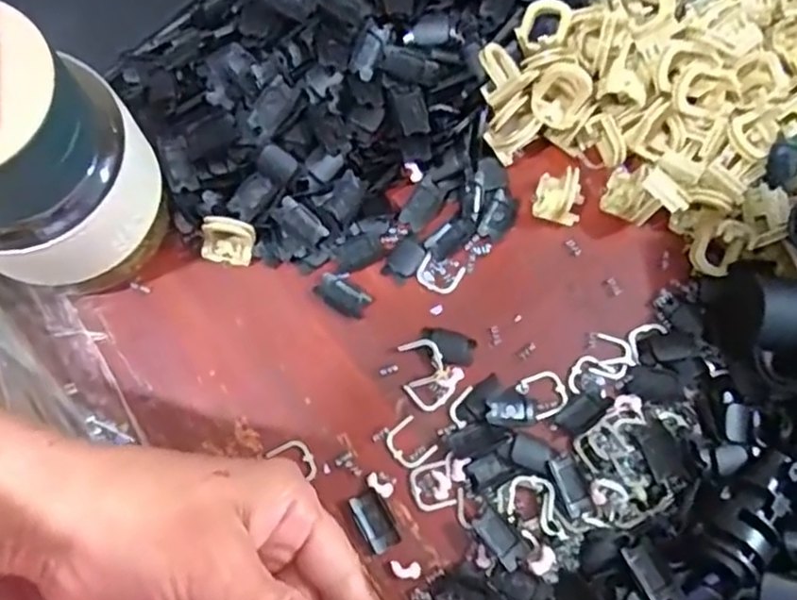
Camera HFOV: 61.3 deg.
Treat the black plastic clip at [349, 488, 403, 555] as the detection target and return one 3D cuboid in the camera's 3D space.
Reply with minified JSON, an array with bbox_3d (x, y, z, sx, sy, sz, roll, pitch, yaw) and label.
[{"bbox_3d":[-0.010,0.090,0.273,0.014,0.004,0.024,-26,78,-6],"label":"black plastic clip"}]

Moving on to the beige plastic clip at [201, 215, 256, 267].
[{"bbox_3d":[-0.073,-0.025,0.286,0.022,0.024,0.014,7,77,2],"label":"beige plastic clip"}]

